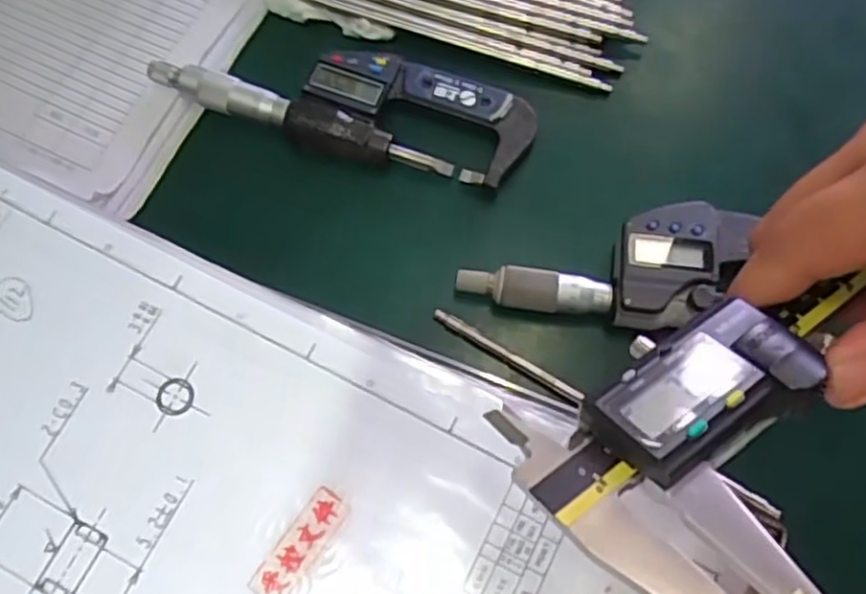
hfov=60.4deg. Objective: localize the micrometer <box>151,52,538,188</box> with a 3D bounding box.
[{"bbox_3d":[-0.042,-0.093,0.356,0.176,0.017,0.051,11,71,4],"label":"micrometer"}]

